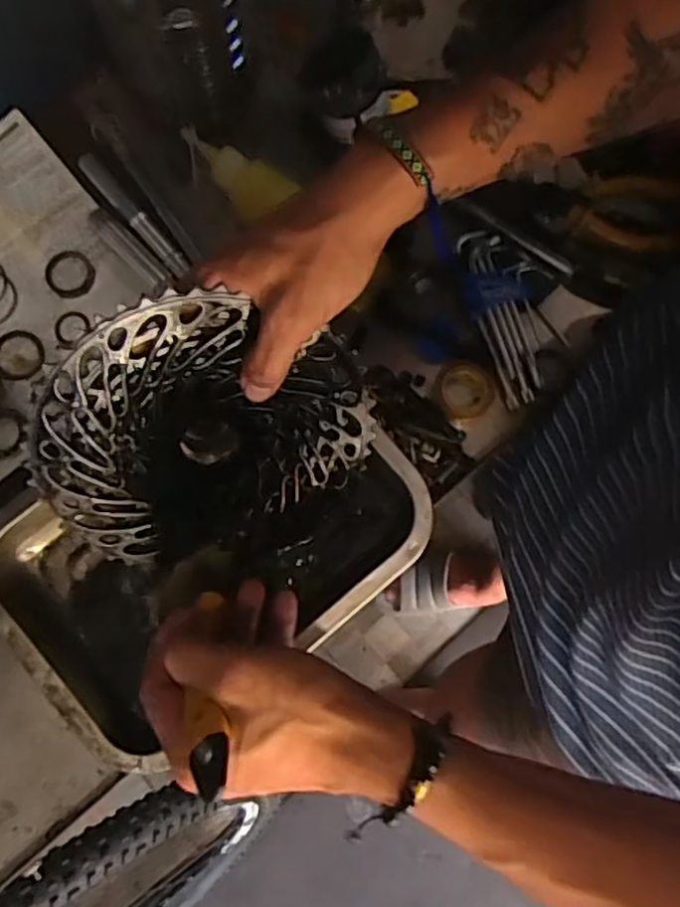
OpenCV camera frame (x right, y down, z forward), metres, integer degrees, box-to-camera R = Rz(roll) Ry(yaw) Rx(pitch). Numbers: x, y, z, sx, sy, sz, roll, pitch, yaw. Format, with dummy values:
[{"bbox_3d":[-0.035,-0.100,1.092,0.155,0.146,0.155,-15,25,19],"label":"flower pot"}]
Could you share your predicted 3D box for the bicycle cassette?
[{"bbox_3d":[-0.084,-0.020,0.410,0.184,0.175,0.047,-25,41,-1],"label":"bicycle cassette"}]

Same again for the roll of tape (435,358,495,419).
[{"bbox_3d":[0.086,-0.046,0.471,0.039,0.014,0.043,14,79,2],"label":"roll of tape"}]

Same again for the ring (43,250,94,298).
[{"bbox_3d":[-0.194,-0.129,0.492,0.034,0.009,0.035,0,79,-1],"label":"ring"}]

